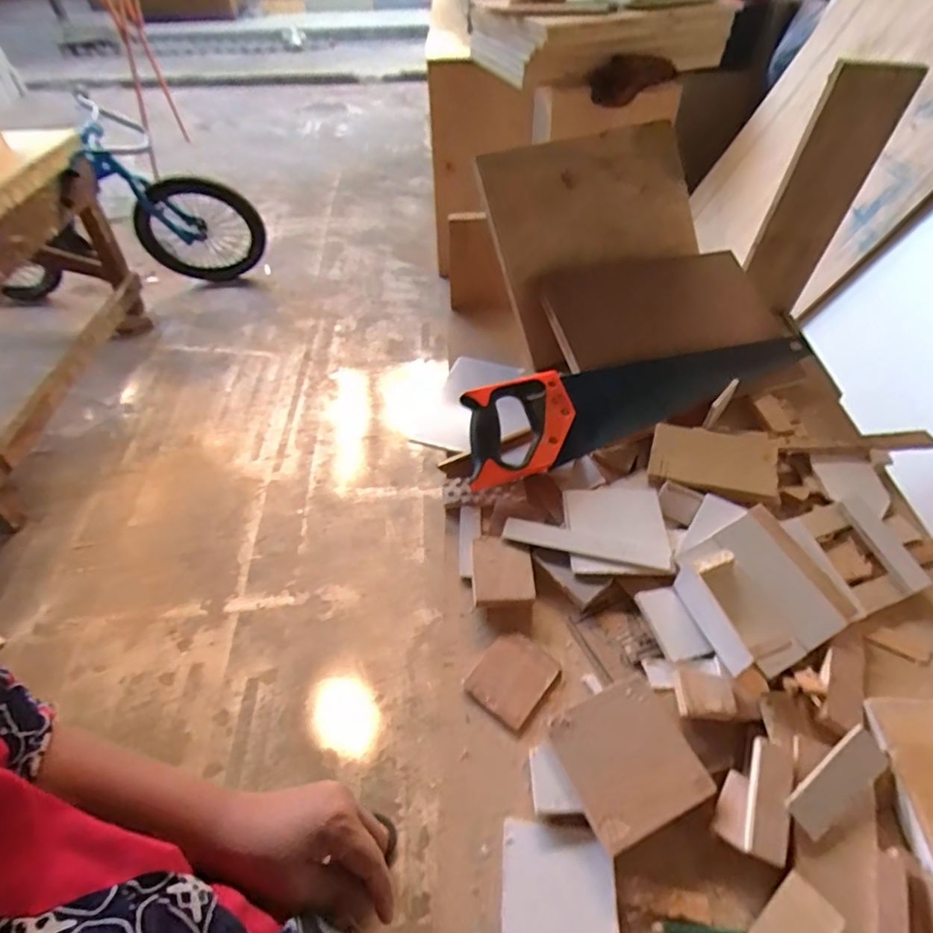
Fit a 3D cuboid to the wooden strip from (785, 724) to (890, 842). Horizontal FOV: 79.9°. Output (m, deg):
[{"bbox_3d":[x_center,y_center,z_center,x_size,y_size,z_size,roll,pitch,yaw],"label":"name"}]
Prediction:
[{"bbox_3d":[0.291,0.246,0.434,0.094,0.005,0.034,-32,70,-16],"label":"wooden strip"}]

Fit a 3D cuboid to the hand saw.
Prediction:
[{"bbox_3d":[0.235,-0.101,0.703,0.516,0.028,0.111,-18,82,-17],"label":"hand saw"}]

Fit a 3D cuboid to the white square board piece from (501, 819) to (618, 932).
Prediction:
[{"bbox_3d":[0.067,0.312,0.409,0.081,0.012,0.082,3,48,4],"label":"white square board piece"}]

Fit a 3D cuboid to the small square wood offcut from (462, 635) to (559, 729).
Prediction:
[{"bbox_3d":[0.042,0.196,0.519,0.066,0.006,0.074,32,56,27],"label":"small square wood offcut"}]

